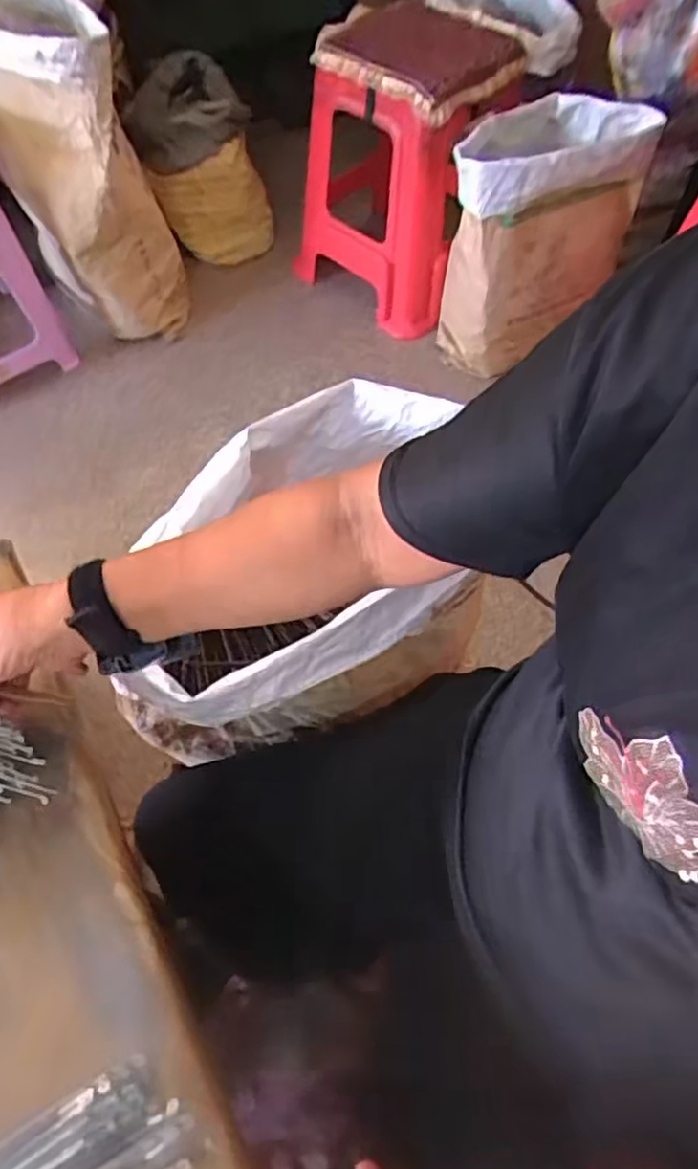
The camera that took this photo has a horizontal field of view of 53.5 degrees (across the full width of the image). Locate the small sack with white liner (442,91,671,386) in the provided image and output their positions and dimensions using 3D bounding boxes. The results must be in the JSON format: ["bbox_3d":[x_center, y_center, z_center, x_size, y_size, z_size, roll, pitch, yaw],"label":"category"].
[{"bbox_3d":[0.434,-0.805,1.593,0.337,0.453,0.467,24,61,14],"label":"small sack with white liner"}]

